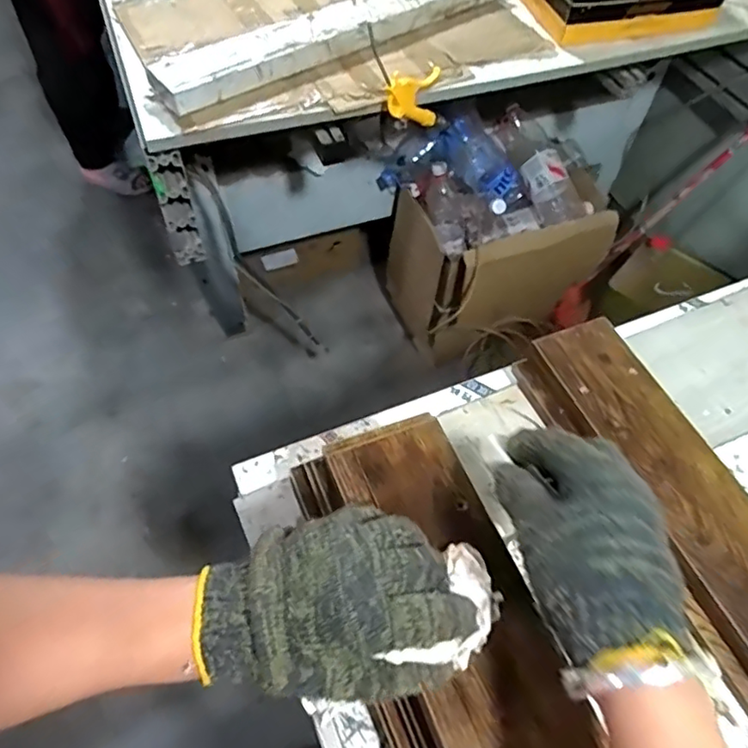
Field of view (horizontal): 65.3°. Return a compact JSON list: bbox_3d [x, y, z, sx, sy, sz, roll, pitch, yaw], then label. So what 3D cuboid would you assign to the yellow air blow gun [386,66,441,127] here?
[{"bbox_3d":[0.066,-0.441,0.913,0.028,0.087,0.155,30,25,17],"label":"yellow air blow gun"}]

